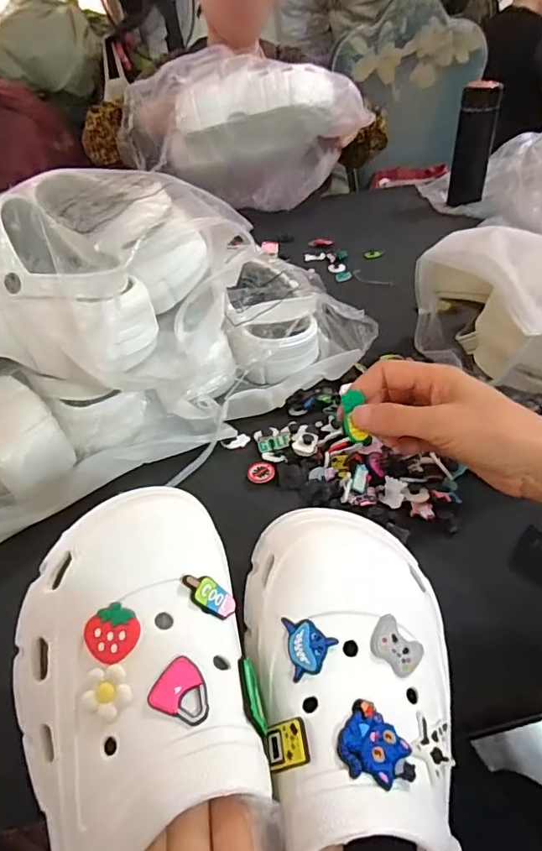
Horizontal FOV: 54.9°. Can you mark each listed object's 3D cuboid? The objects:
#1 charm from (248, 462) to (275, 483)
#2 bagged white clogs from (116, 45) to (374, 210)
[{"bbox_3d":[-0.009,0.043,0.480,0.024,0.005,0.021,12,43,18],"label":"charm"},{"bbox_3d":[-0.054,-0.496,0.891,0.393,0.215,0.162,-2,40,2],"label":"bagged white clogs"}]

